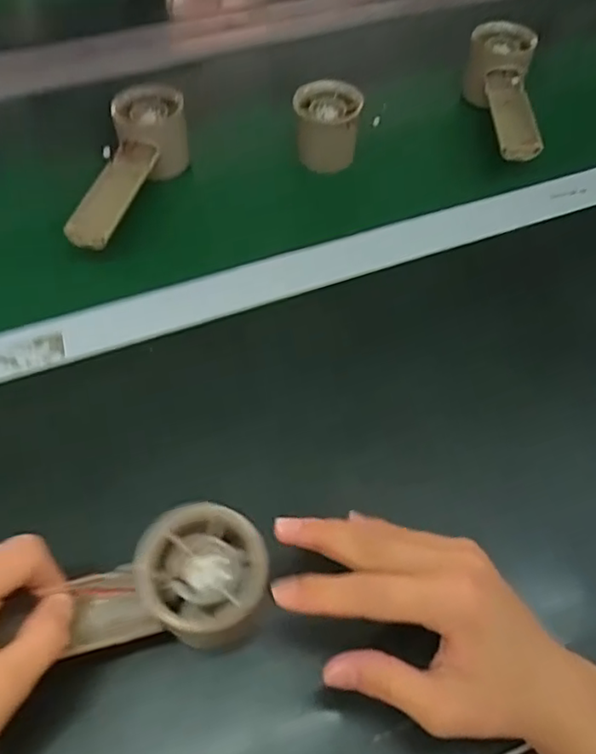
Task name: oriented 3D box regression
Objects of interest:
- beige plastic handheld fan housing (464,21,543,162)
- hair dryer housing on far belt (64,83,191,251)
[{"bbox_3d":[0.180,-0.244,0.556,0.056,0.065,0.148,7,56,3],"label":"beige plastic handheld fan housing"},{"bbox_3d":[-0.130,-0.161,0.492,0.056,0.061,0.147,8,56,4],"label":"hair dryer housing on far belt"}]

